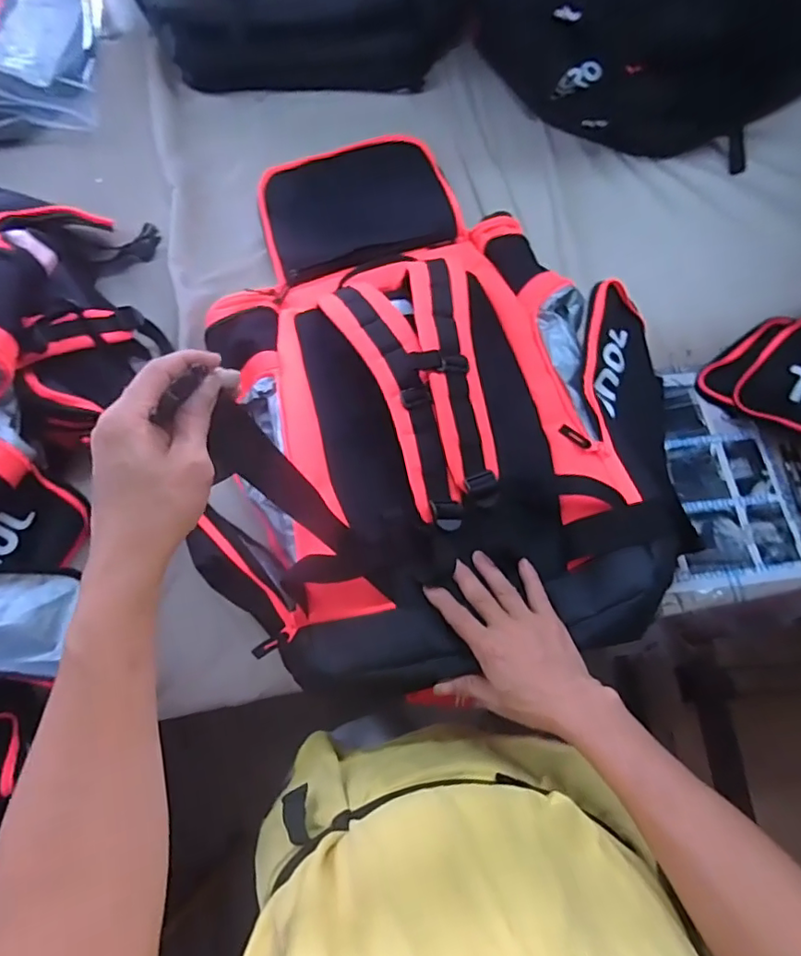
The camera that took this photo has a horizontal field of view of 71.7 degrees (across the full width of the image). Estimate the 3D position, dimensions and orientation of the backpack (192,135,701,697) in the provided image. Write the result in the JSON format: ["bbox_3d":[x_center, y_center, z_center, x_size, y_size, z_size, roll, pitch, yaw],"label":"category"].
[{"bbox_3d":[0.025,-0.181,0.677,0.537,0.170,0.761,-17,71,-4],"label":"backpack"}]

